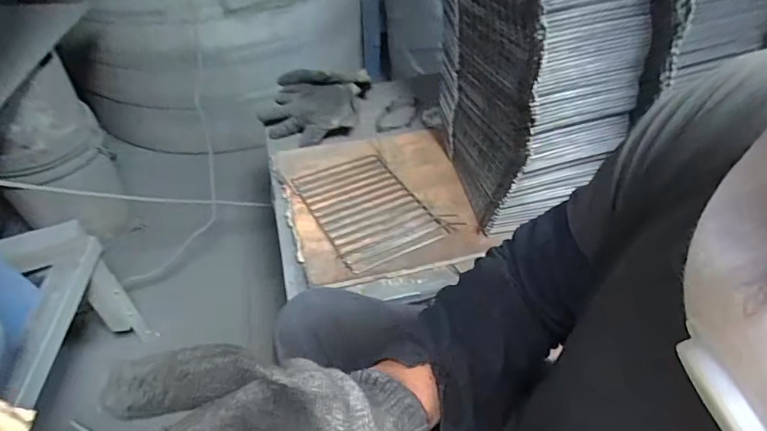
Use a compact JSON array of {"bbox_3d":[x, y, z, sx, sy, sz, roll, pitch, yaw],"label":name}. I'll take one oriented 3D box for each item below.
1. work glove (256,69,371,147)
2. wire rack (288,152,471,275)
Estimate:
[{"bbox_3d":[-0.148,-0.248,1.021,0.250,0.099,0.155,-6,43,-5],"label":"work glove"},{"bbox_3d":[-0.030,-0.022,0.843,0.197,0.009,0.261,-21,47,-20],"label":"wire rack"}]

